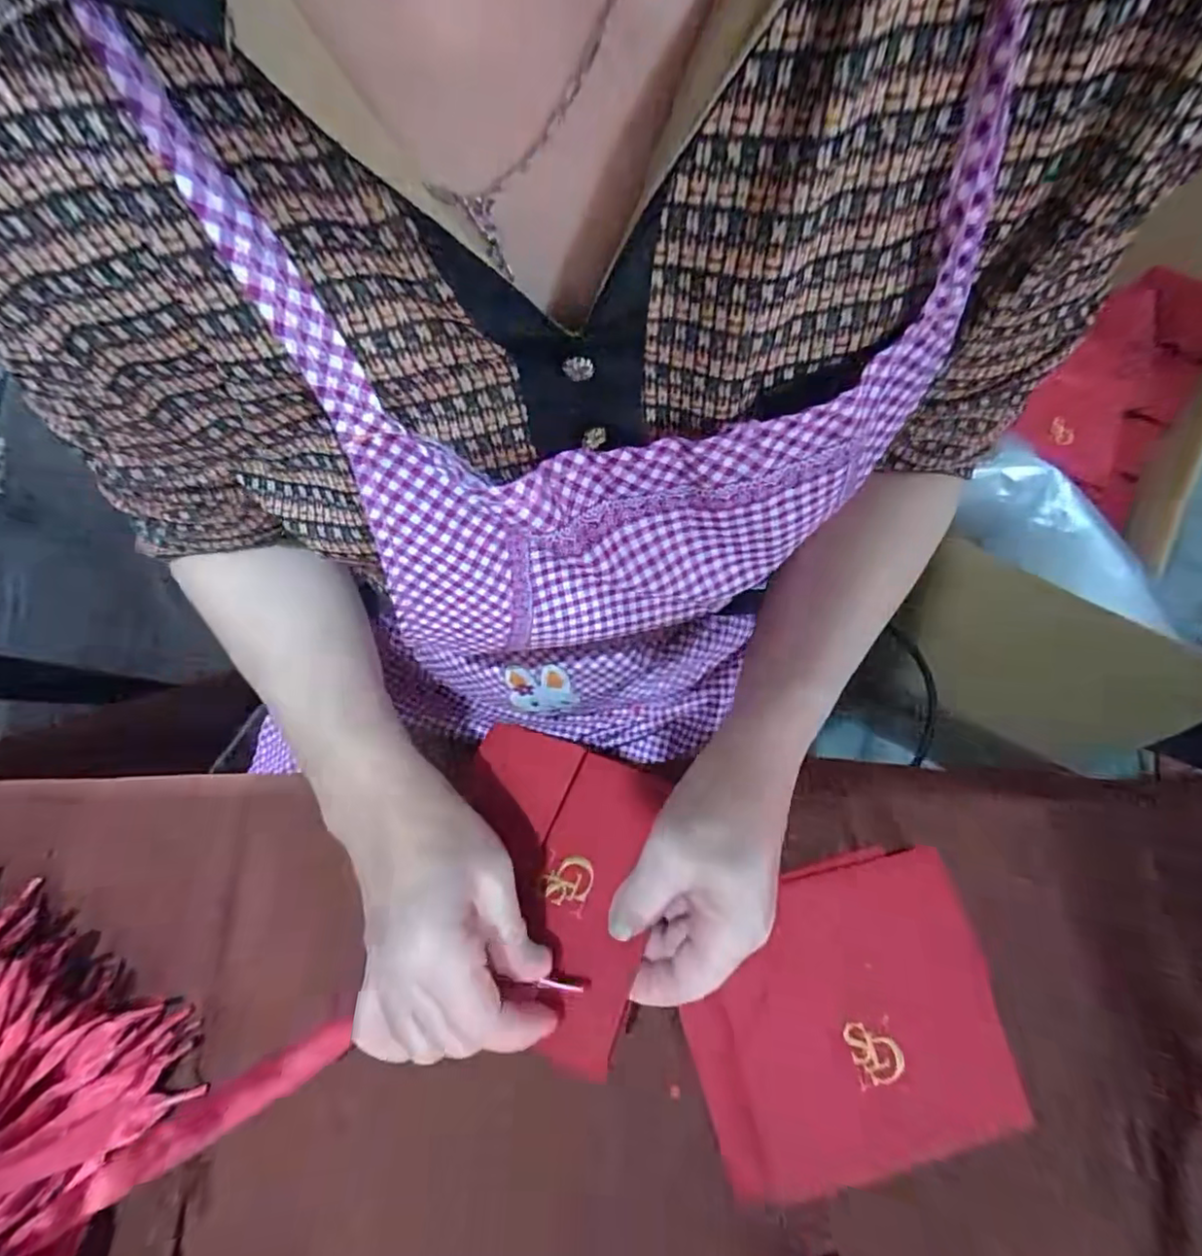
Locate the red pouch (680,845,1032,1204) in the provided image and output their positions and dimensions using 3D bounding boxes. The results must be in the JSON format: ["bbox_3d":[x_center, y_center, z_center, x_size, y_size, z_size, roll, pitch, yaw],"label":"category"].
[{"bbox_3d":[0.128,0.206,0.322,0.163,0.028,0.134,-17,78,-3],"label":"red pouch"}]

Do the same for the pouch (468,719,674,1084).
[{"bbox_3d":[-0.033,0.131,0.321,0.127,0.007,0.143,8,62,27],"label":"pouch"}]

